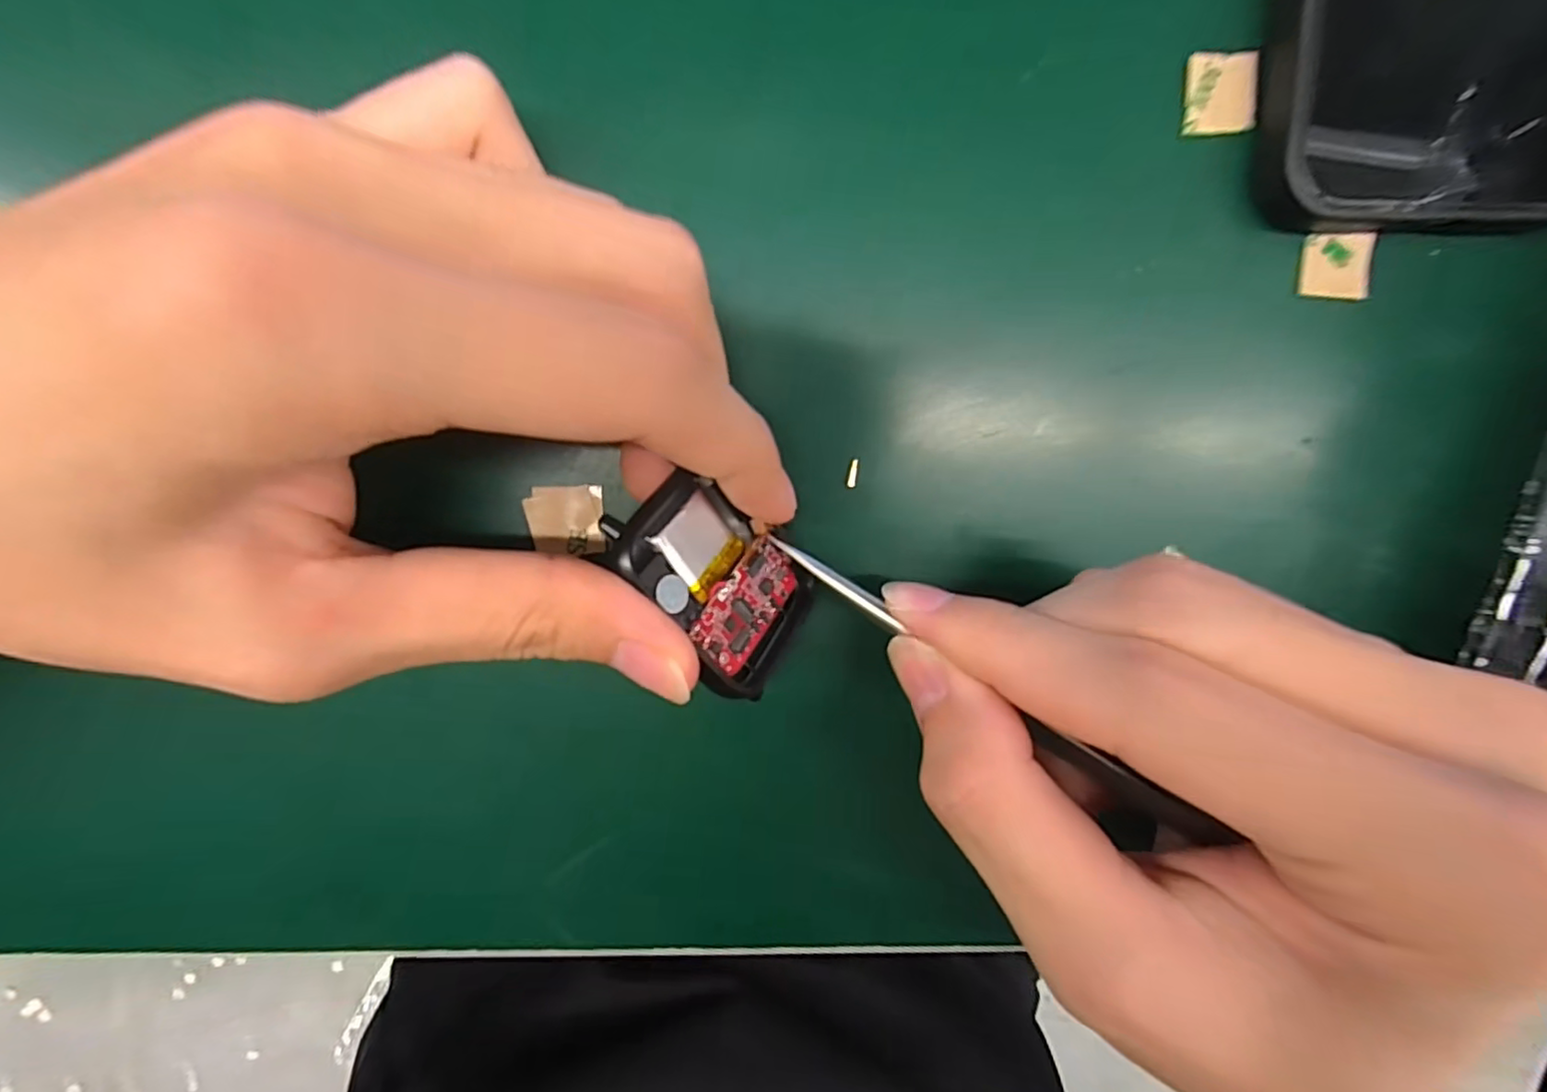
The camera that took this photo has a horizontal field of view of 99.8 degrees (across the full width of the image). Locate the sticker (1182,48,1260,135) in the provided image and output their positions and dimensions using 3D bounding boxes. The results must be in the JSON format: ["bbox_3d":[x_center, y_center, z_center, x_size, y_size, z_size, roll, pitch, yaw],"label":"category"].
[{"bbox_3d":[0.098,-0.098,0.140,0.016,0.004,0.016,-4,98,-4],"label":"sticker"}]

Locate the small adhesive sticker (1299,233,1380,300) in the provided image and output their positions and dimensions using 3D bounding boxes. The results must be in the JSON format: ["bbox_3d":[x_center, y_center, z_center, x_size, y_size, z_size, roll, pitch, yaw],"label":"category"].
[{"bbox_3d":[0.130,-0.064,0.149,0.016,0.004,0.014,3,98,-5],"label":"small adhesive sticker"}]

